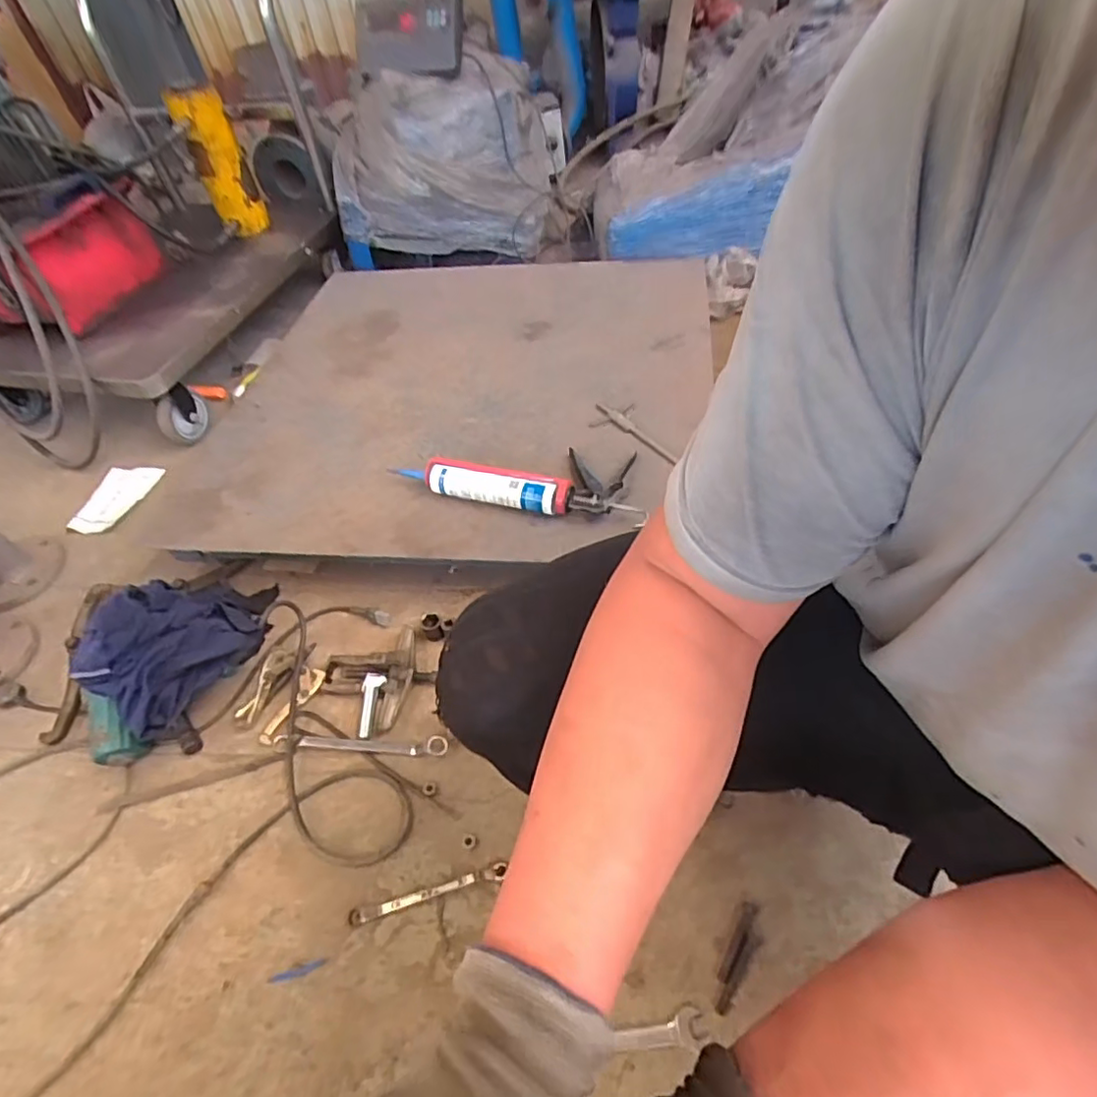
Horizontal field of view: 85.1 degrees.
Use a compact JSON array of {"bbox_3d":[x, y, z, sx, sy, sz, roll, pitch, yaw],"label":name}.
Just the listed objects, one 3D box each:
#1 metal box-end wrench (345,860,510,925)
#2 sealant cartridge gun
[{"bbox_3d":[-0.146,0.413,0.714,0.182,0.014,0.018,-17,50,-7],"label":"metal box-end wrench"},{"bbox_3d":[-0.065,-0.130,0.998,0.398,0.049,0.153,8,52,13],"label":"sealant cartridge gun"}]

